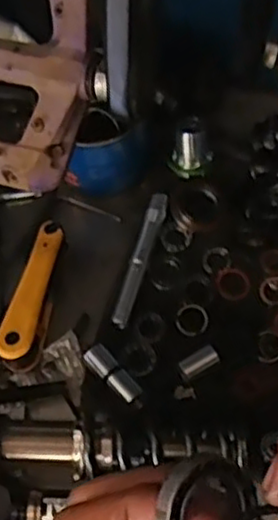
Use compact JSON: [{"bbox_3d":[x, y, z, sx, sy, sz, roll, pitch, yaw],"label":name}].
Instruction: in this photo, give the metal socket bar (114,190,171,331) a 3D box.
[{"bbox_3d":[0.002,-0.002,0.609,0.017,0.012,0.130,15,64,10],"label":"metal socket bar"}]

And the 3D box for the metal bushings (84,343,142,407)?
[{"bbox_3d":[-0.020,0.093,0.555,0.020,0.014,0.062,-35,52,-16],"label":"metal bushings"}]

